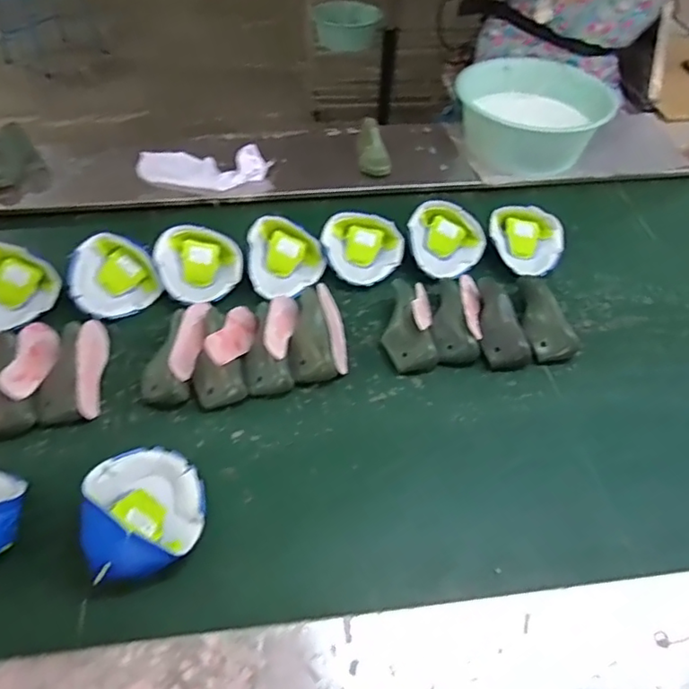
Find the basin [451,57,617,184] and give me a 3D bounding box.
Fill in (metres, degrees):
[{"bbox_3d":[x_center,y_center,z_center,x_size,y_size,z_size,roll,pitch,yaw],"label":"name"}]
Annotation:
[{"bbox_3d":[0.413,-0.505,1.314,0.326,0.166,0.295,5,48,1],"label":"basin"}]

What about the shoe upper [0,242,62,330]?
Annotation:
[{"bbox_3d":[-0.517,-0.085,0.890,0.130,0.024,0.131,8,73,-26],"label":"shoe upper"}]

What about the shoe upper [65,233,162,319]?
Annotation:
[{"bbox_3d":[-0.360,-0.106,0.899,0.126,0.043,0.126,15,67,-39],"label":"shoe upper"}]

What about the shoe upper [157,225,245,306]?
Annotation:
[{"bbox_3d":[-0.238,-0.130,0.951,0.127,0.051,0.127,3,82,-18],"label":"shoe upper"}]

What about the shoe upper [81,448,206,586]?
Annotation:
[{"bbox_3d":[-0.222,0.182,0.654,0.113,0.084,0.151,-6,49,-8],"label":"shoe upper"}]

